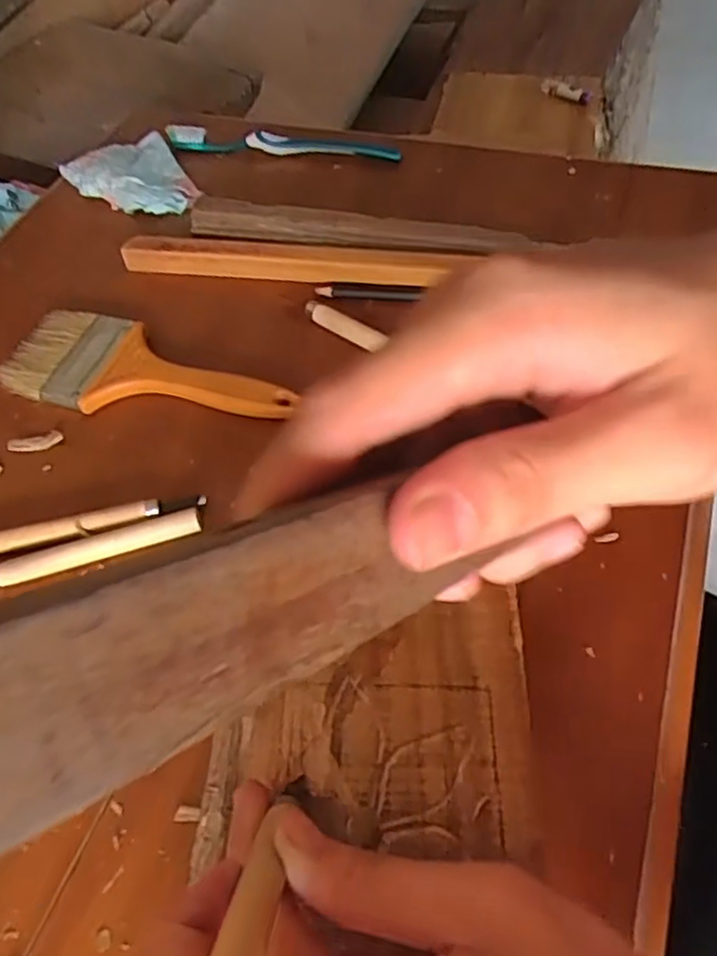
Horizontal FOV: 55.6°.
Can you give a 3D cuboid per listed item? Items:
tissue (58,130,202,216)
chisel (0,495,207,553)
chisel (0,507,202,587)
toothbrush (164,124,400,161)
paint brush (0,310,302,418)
[{"bbox_3d":[-0.169,-0.232,0.520,0.080,0.018,0.103,-34,59,-17],"label":"tissue"},{"bbox_3d":[-0.142,0.025,0.344,0.128,0.013,0.011,-13,55,-4],"label":"chisel"},{"bbox_3d":[-0.141,0.038,0.337,0.126,0.010,0.015,-16,55,-6],"label":"chisel"},{"bbox_3d":[-0.062,-0.265,0.536,0.191,0.013,0.016,11,57,12],"label":"toothbrush"},{"bbox_3d":[-0.121,-0.062,0.401,0.181,0.016,0.067,12,57,13],"label":"paint brush"}]

